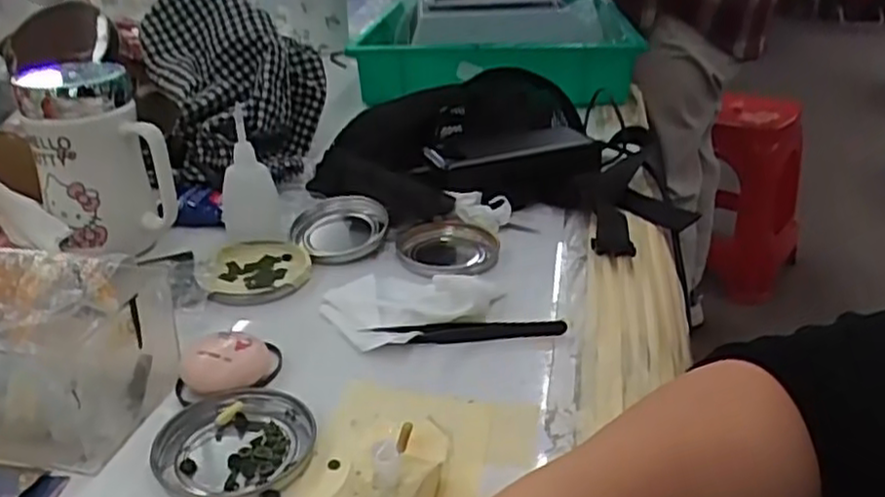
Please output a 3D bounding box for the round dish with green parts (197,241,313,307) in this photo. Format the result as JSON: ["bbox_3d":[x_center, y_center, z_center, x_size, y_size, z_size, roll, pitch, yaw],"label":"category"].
[{"bbox_3d":[-0.138,0.014,0.533,0.078,0.010,0.082,-1,27,1],"label":"round dish with green parts"}]

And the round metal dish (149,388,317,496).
[{"bbox_3d":[-0.105,0.100,0.372,0.074,0.010,0.076,-1,27,1],"label":"round metal dish"}]

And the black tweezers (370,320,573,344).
[{"bbox_3d":[0.020,0.052,0.464,0.118,0.008,0.015,-2,27,-2],"label":"black tweezers"}]

